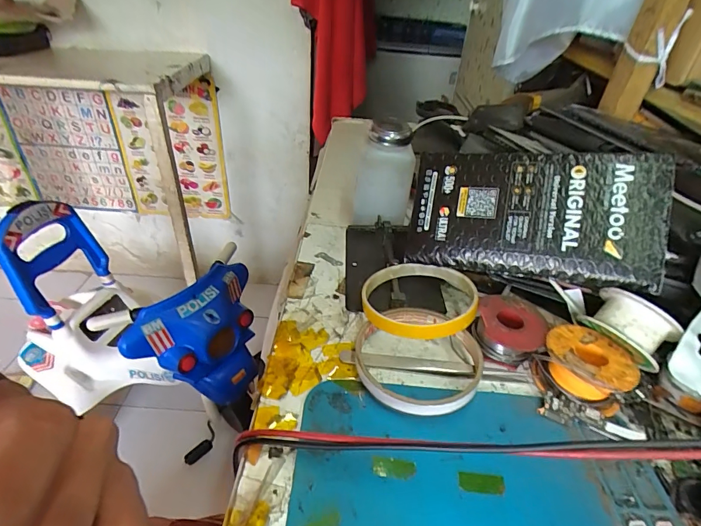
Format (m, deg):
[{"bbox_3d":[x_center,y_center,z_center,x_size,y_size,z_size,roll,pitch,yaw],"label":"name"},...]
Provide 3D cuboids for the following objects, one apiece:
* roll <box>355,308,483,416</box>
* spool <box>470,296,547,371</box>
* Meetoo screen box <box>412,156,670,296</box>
[{"bbox_3d":[0.043,0.062,0.260,0.079,0.019,0.084,4,37,-3],"label":"roll"},{"bbox_3d":[0.110,0.048,0.280,0.045,0.028,0.043,4,37,-3],"label":"spool"},{"bbox_3d":[0.129,-0.036,0.289,0.169,0.091,0.011,8,-2,23],"label":"Meetoo screen box"}]

